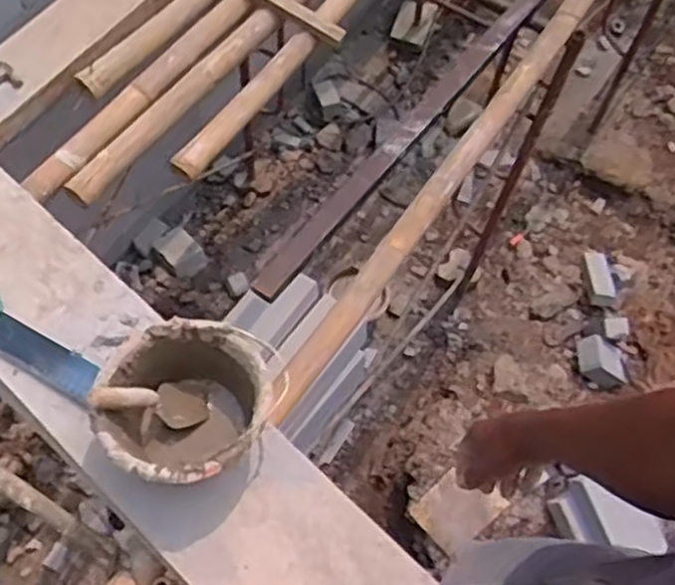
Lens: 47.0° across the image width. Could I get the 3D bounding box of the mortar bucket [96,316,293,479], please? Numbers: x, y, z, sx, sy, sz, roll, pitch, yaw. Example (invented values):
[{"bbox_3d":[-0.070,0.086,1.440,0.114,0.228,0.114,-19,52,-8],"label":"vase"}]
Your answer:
[{"bbox_3d":[-0.265,0.213,1.397,0.293,0.192,0.282,1,62,-3],"label":"mortar bucket"}]

